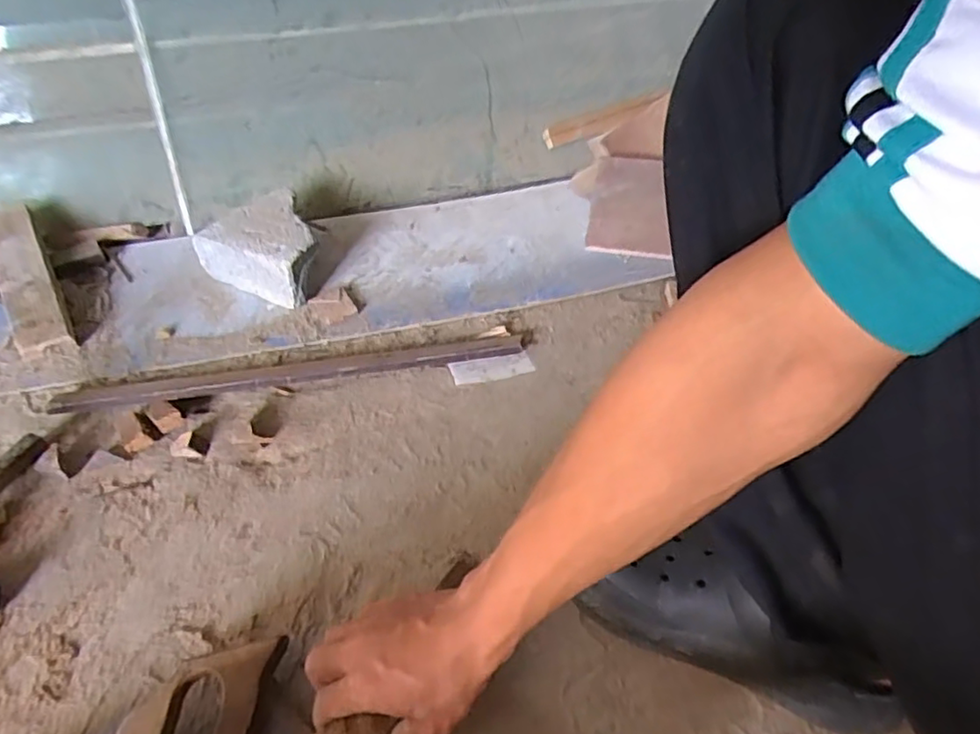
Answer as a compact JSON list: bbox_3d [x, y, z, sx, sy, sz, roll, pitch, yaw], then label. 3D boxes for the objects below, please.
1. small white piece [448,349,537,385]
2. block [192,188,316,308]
[{"bbox_3d":[0.002,0.000,0.703,0.091,0.006,0.028,-11,70,-11],"label":"small white piece"},{"bbox_3d":[-0.262,-0.146,0.763,0.136,0.078,0.112,19,52,13],"label":"block"}]

